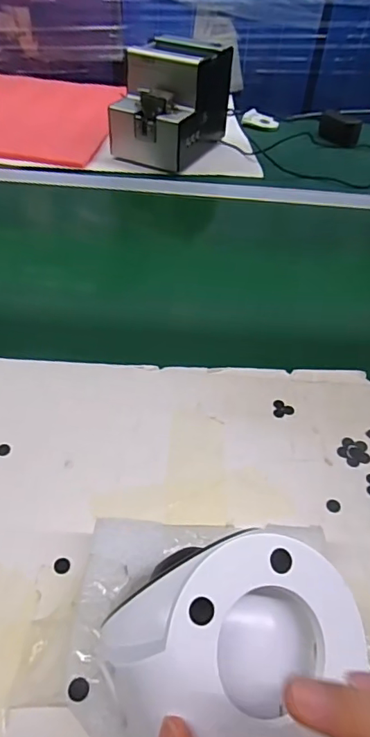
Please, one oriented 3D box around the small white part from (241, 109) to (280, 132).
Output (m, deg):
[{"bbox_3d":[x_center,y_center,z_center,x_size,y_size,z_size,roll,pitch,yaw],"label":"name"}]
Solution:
[{"bbox_3d":[0.149,-0.492,0.960,0.073,0.028,0.032,2,44,-3],"label":"small white part"}]

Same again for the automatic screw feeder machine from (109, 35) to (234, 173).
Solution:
[{"bbox_3d":[-0.021,-0.430,0.780,0.125,0.139,0.185,22,47,17],"label":"automatic screw feeder machine"}]

